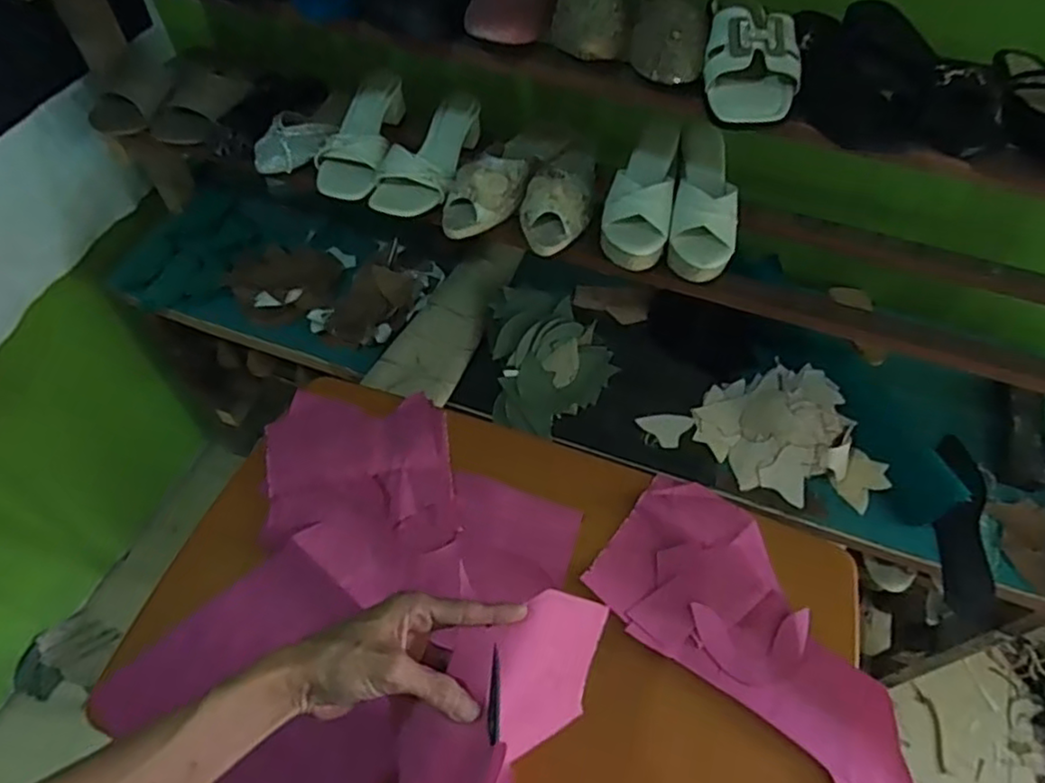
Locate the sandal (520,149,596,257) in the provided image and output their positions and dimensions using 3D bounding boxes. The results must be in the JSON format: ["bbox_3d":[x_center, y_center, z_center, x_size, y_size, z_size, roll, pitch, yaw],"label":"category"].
[{"bbox_3d":[0.051,-0.275,0.882,0.094,0.063,0.208,7,55,3],"label":"sandal"}]

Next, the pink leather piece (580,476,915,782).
[{"bbox_3d":[0.271,0.264,0.742,0.382,0.021,0.197,36,62,21],"label":"pink leather piece"}]

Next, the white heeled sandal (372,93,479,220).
[{"bbox_3d":[-0.126,-0.338,0.927,0.108,0.066,0.227,10,56,5],"label":"white heeled sandal"}]

